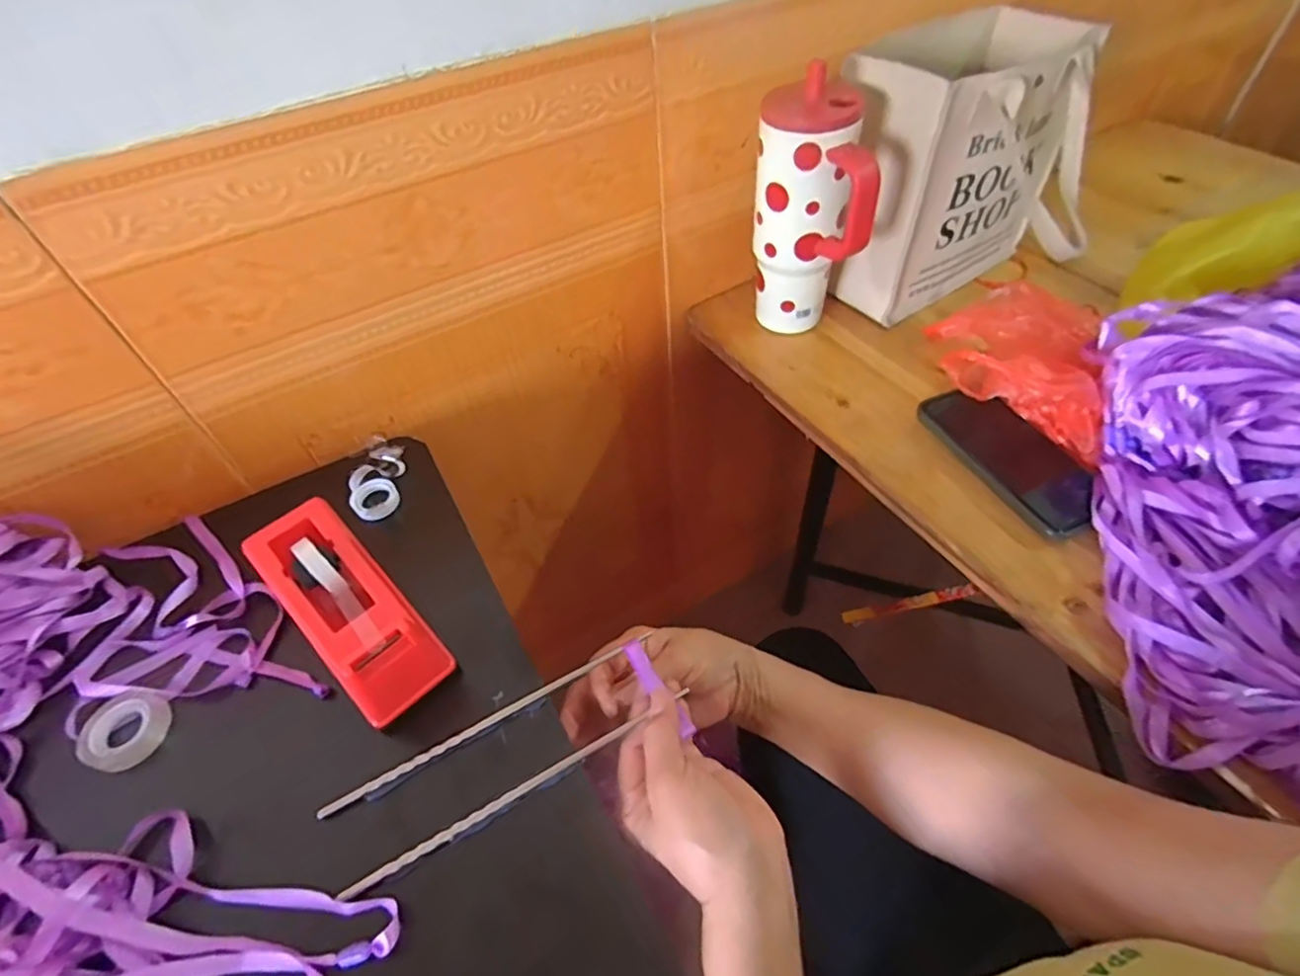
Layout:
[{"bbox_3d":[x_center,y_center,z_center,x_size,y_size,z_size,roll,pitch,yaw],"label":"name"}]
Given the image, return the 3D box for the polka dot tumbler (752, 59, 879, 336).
[{"bbox_3d":[0.145,-0.229,0.567,0.079,0.224,0.102,-16,51,-9],"label":"polka dot tumbler"}]

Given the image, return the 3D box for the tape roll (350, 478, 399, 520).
[{"bbox_3d":[-0.228,0.009,0.509,0.036,0.014,0.032,-32,55,-20],"label":"tape roll"}]

